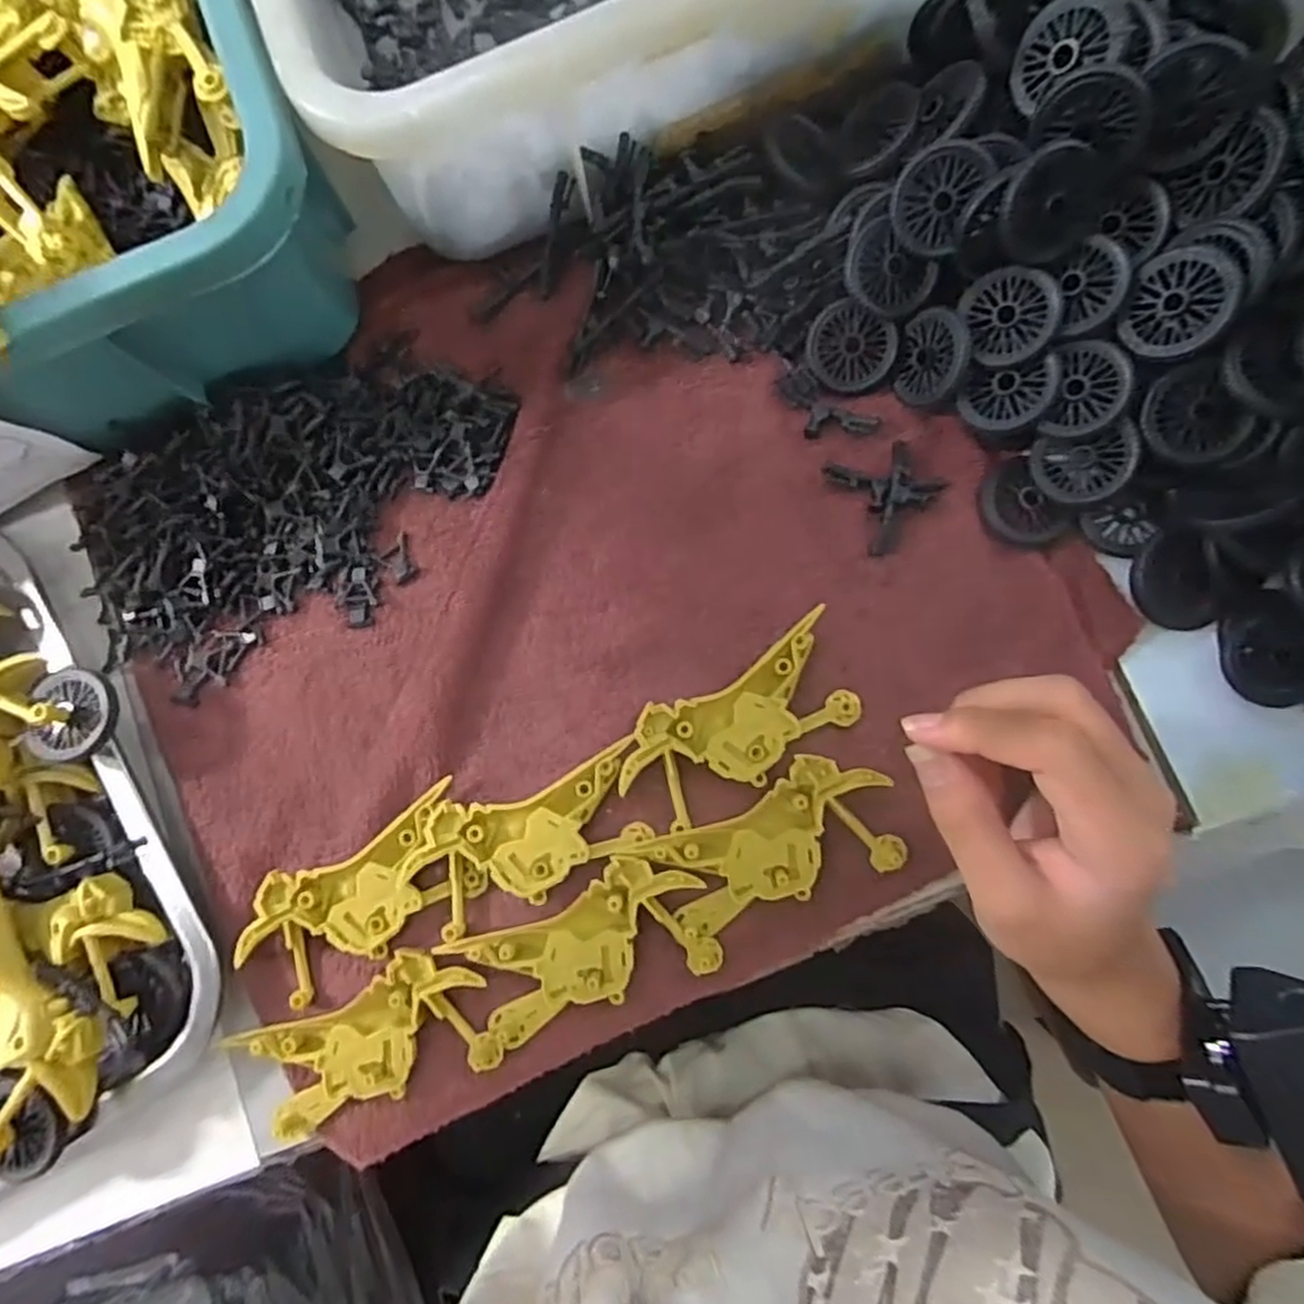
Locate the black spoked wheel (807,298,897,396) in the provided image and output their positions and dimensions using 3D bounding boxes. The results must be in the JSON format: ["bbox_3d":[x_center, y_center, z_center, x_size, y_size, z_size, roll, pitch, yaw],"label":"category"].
[{"bbox_3d":[0.086,-0.130,0.318,0.037,0.005,0.033,26,109,3],"label":"black spoked wheel"}]

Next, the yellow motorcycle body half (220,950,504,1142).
[{"bbox_3d":[-0.118,0.157,0.295,0.108,0.012,0.051,-20,82,0],"label":"yellow motorcycle body half"}]

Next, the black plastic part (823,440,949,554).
[{"bbox_3d":[0.101,-0.070,0.311,0.038,0.010,0.042,-28,82,-1],"label":"black plastic part"}]

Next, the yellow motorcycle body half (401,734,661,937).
[{"bbox_3d":[-0.048,0.075,0.298,0.098,0.006,0.047,-23,82,0],"label":"yellow motorcycle body half"}]

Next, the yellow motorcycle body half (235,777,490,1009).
[{"bbox_3d":[-0.118,0.099,0.302,0.100,0.010,0.049,-32,82,-1],"label":"yellow motorcycle body half"}]

